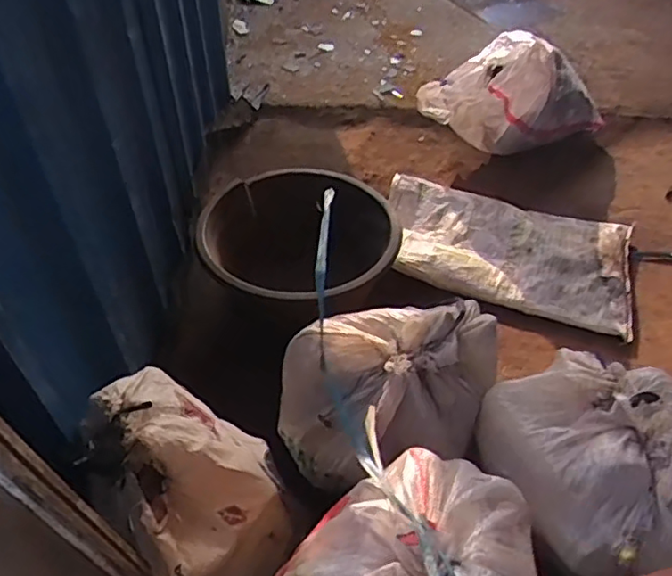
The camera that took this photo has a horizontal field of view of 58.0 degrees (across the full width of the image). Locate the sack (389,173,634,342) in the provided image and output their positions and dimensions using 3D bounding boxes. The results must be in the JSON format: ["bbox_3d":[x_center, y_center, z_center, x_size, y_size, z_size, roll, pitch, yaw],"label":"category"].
[{"bbox_3d":[0.492,-0.130,1.770,0.730,0.089,0.416,16,49,12],"label":"sack"}]

